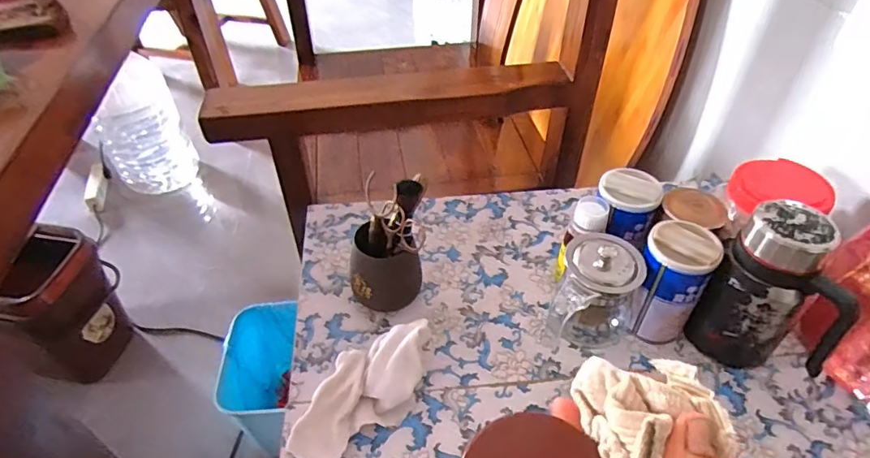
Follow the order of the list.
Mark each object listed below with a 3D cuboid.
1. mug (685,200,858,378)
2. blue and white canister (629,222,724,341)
[{"bbox_3d":[0.322,0.062,0.490,0.109,0.158,0.072,23,49,22],"label":"mug"},{"bbox_3d":[0.236,0.055,0.526,0.066,0.117,0.064,21,48,20],"label":"blue and white canister"}]

